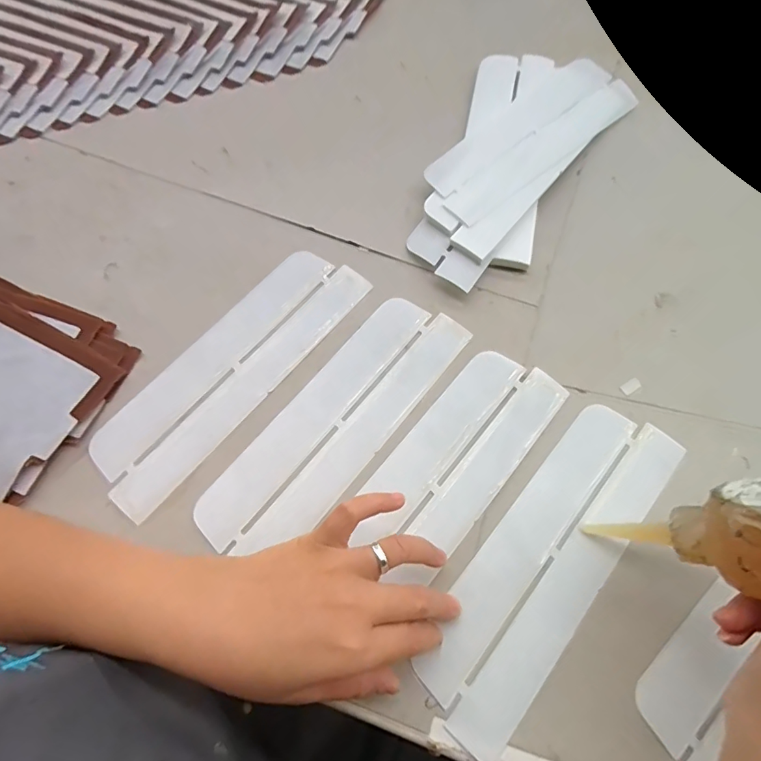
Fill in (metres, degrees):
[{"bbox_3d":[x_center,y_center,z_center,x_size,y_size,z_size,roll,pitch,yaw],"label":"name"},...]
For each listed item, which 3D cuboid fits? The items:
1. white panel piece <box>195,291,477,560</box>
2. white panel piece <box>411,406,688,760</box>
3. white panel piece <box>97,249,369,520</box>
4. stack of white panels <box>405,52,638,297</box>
[{"bbox_3d":[-0.028,0.025,0.322,0.070,0.008,0.214,37,73,13],"label":"white panel piece"},{"bbox_3d":[0.107,0.110,0.294,0.069,0.004,0.222,37,72,13],"label":"white panel piece"},{"bbox_3d":[-0.106,-0.012,0.336,0.069,0.008,0.221,38,73,13],"label":"white panel piece"},{"bbox_3d":[0.108,-0.192,0.400,0.121,0.018,0.259,32,72,11],"label":"stack of white panels"}]

